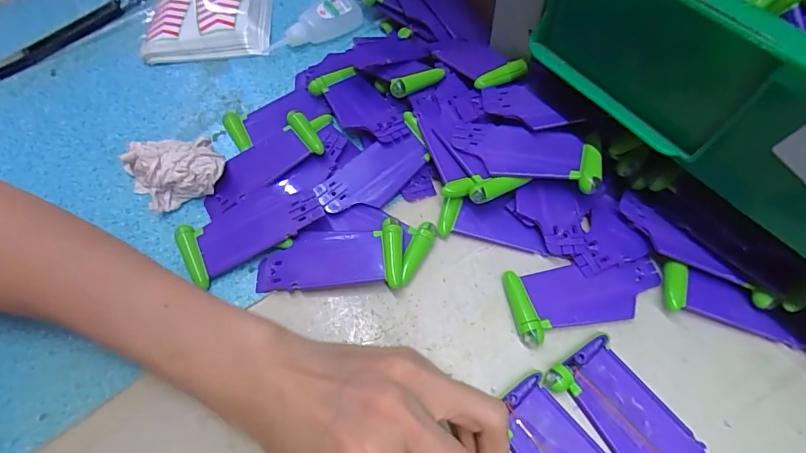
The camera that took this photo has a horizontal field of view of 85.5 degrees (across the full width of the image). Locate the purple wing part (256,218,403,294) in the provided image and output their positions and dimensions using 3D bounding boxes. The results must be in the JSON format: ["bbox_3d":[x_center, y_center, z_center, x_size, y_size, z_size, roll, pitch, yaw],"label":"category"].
[{"bbox_3d":[-0.044,0.019,0.267,0.087,0.013,0.039,-2,61,2],"label":"purple wing part"}]

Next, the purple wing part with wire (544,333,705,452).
[{"bbox_3d":[0.117,0.100,0.217,0.041,0.008,0.088,-31,64,-13],"label":"purple wing part with wire"}]

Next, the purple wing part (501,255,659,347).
[{"bbox_3d":[0.106,0.039,0.251,0.089,0.009,0.040,-11,61,-3],"label":"purple wing part"}]

